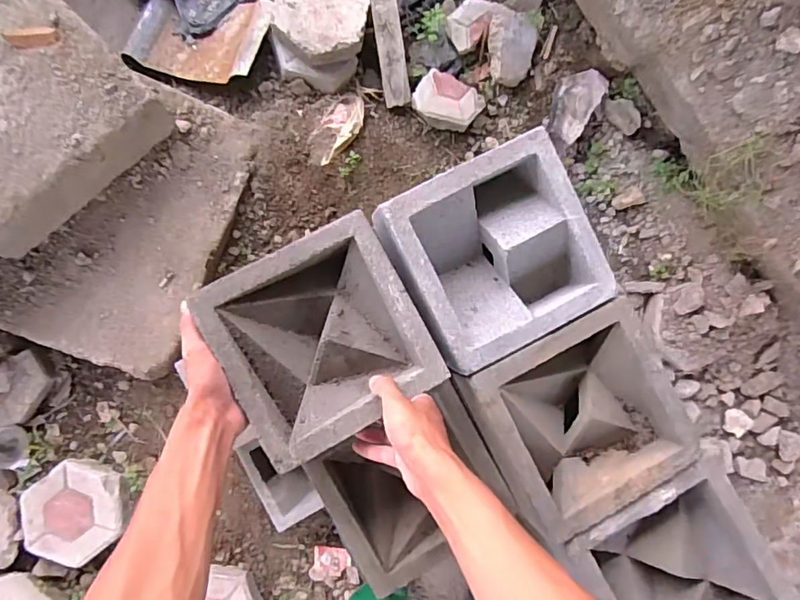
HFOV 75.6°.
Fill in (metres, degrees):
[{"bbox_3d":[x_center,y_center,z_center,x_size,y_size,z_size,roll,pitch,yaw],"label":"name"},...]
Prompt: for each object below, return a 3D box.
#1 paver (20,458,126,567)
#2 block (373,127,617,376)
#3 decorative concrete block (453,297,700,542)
[{"bbox_3d":[-0.688,0.444,1.093,0.206,0.058,0.188,-40,89,-6],"label":"paver"},{"bbox_3d":[0.104,-0.047,0.561,0.201,0.081,0.194,-27,88,-6],"label":"block"},{"bbox_3d":[0.202,0.132,0.587,0.206,0.086,0.204,-26,88,-6],"label":"decorative concrete block"}]

